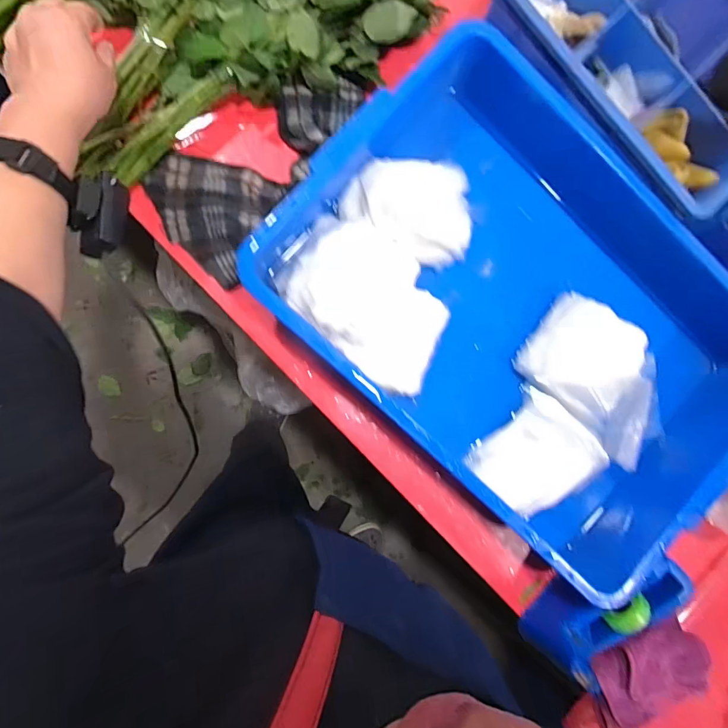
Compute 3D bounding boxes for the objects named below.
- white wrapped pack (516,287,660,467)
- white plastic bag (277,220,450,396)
[{"bbox_3d":[0.308,0.015,0.567,0.201,0.072,0.130,44,86,-6],"label":"white wrapped pack"},{"bbox_3d":[0.014,-0.073,0.548,0.214,0.084,0.140,43,86,-6],"label":"white plastic bag"}]

